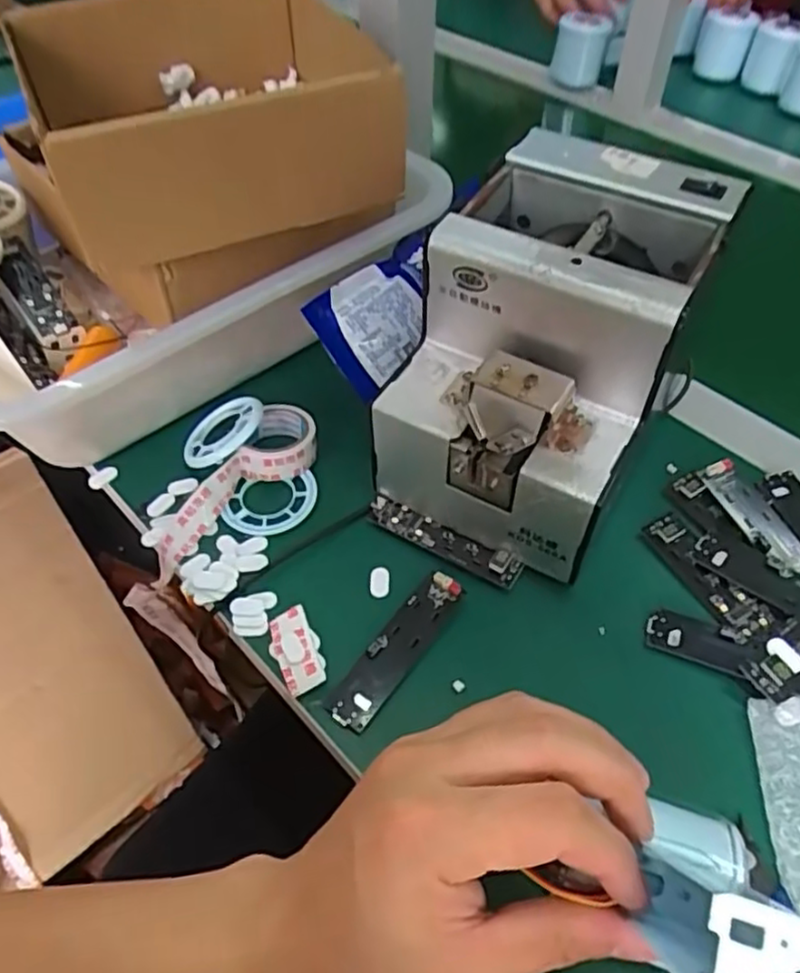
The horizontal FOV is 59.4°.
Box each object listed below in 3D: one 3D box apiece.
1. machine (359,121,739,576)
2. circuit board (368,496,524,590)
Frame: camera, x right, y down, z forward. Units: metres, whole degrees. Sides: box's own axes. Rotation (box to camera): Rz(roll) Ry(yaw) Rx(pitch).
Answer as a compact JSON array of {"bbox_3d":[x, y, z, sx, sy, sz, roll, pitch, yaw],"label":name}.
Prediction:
[{"bbox_3d":[0.079,-0.065,0.379,0.131,0.159,0.165,24,52,19],"label":"machine"},{"bbox_3d":[0.024,0.030,0.394,0.092,0.009,0.017,26,53,21],"label":"circuit board"}]

